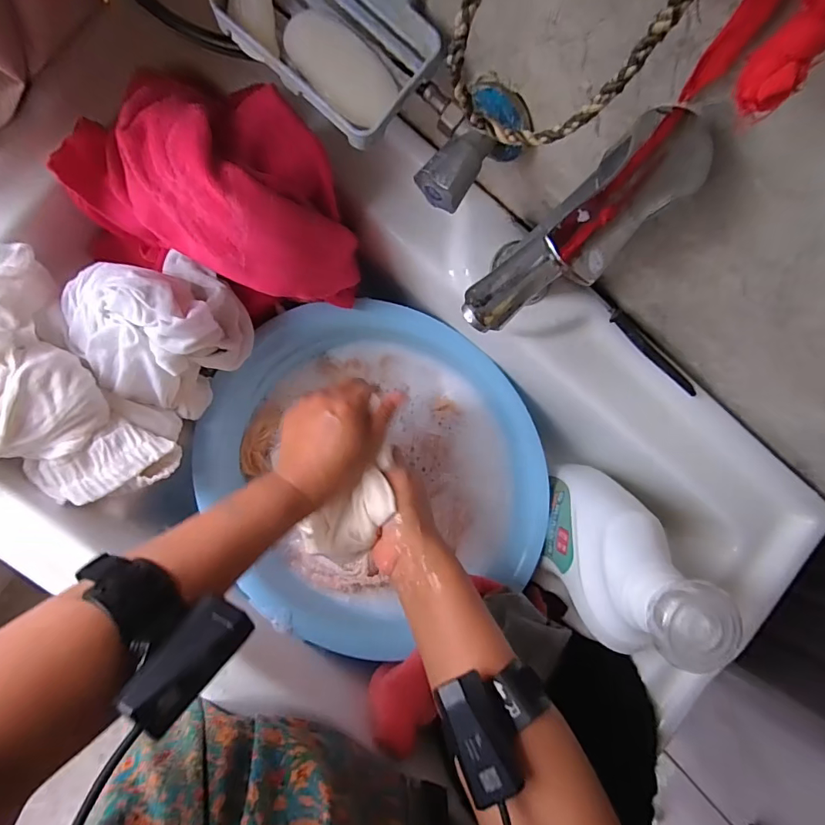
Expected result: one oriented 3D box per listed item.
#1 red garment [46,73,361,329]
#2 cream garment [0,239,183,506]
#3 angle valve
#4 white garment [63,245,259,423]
[{"bbox_3d":[-0.168,-0.175,0.383,0.235,0.155,0.155,-3,91,-8],"label":"red garment"},{"bbox_3d":[-0.321,-0.014,0.363,0.145,0.082,0.236,-37,95,-6],"label":"cream garment"},{"bbox_3d":[0.031,-0.190,0.315,0.078,0.040,0.069,-42,96,-5],"label":"angle valve"},{"bbox_3d":[-0.220,-0.074,0.402,0.127,0.085,0.128,0,91,-8],"label":"white garment"}]

